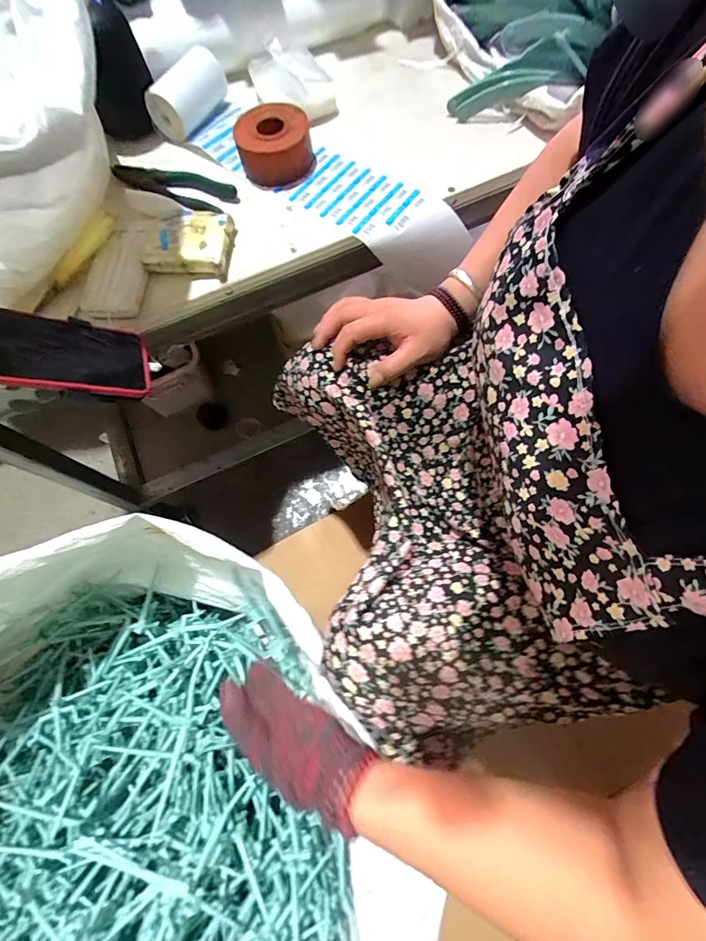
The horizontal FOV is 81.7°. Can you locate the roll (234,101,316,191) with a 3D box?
[{"bbox_3d":[-0.106,-0.440,0.555,0.098,0.053,0.092,1,70,-2],"label":"roll"}]

